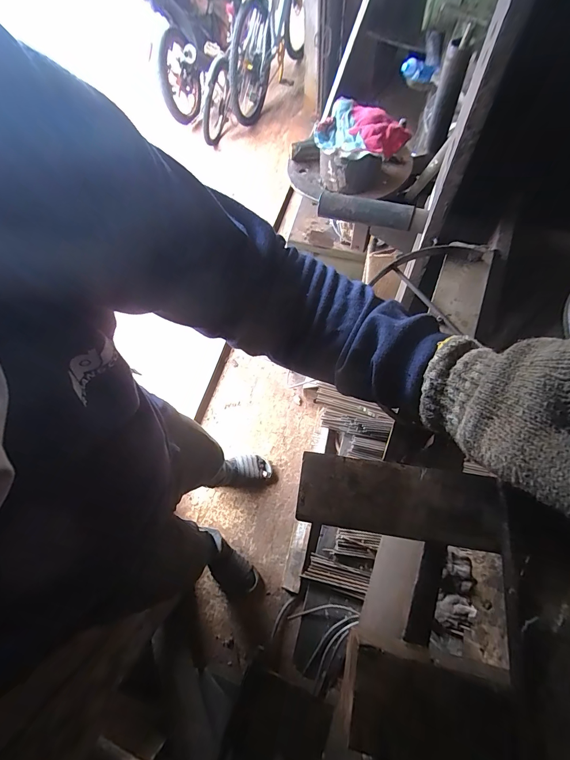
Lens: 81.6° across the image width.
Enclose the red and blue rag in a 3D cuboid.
[{"bbox_3d":[0.119,-0.416,0.554,0.147,0.040,0.120,37,71,19],"label":"red and blue rag"}]

